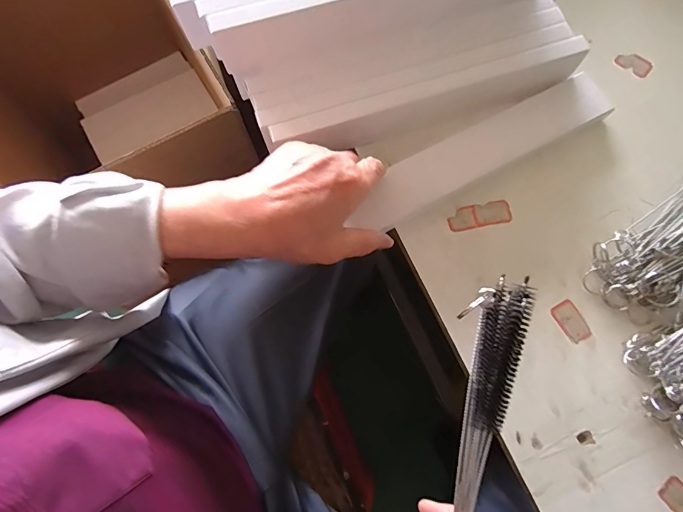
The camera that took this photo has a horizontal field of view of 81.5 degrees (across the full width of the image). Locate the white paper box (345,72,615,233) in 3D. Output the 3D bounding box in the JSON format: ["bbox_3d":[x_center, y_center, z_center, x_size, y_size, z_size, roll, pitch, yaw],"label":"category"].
[{"bbox_3d":[0.134,-0.101,0.386,0.275,0.024,0.053,-28,76,-7],"label":"white paper box"}]

